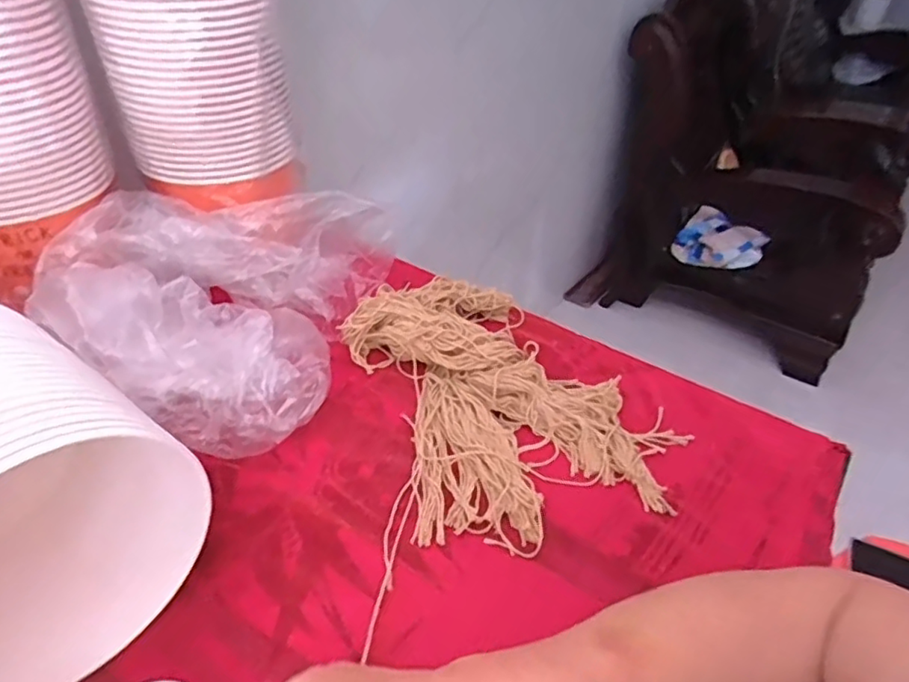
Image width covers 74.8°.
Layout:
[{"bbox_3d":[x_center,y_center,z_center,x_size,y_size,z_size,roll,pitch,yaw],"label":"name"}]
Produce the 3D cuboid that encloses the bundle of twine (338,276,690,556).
[{"bbox_3d":[0.039,0.030,0.530,0.224,0.045,0.316,-14,40,-16],"label":"bundle of twine"}]

